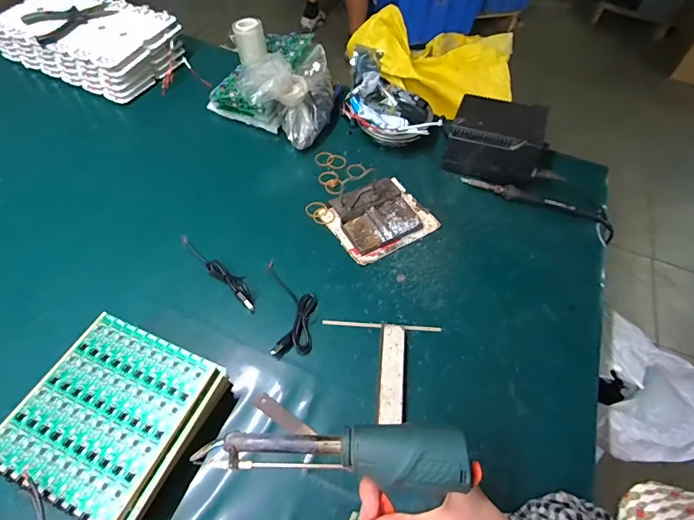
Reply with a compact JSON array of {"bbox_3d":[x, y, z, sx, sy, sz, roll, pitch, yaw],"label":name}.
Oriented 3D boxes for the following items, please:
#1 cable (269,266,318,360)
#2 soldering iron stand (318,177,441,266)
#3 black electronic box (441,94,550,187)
[{"bbox_3d":[-0.067,0.062,0.515,0.056,0.008,0.124,-2,49,-7],"label":"cable"},{"bbox_3d":[0.052,-0.069,0.606,0.147,0.035,0.111,-26,59,-23],"label":"soldering iron stand"},{"bbox_3d":[0.244,-0.194,0.671,0.152,0.107,0.103,25,54,13],"label":"black electronic box"}]

